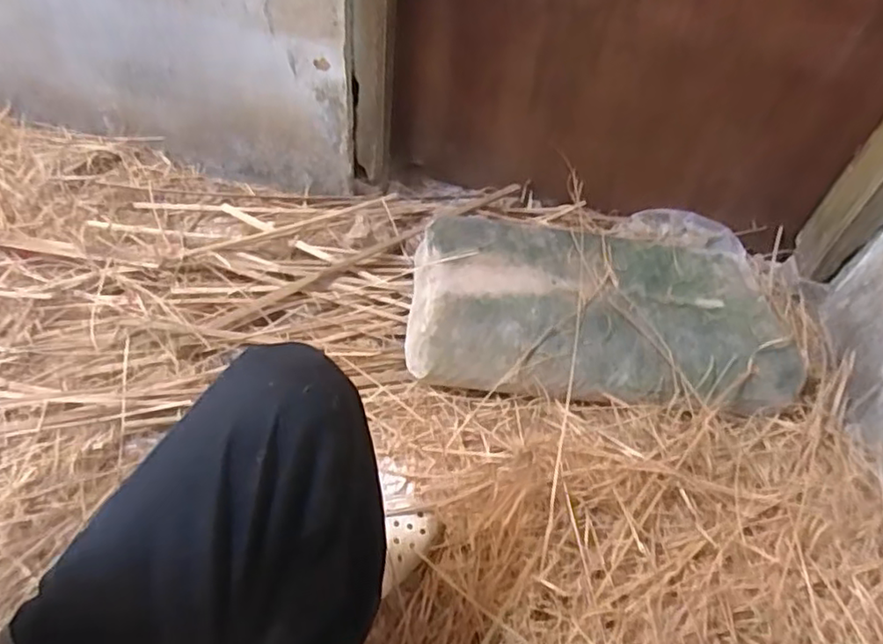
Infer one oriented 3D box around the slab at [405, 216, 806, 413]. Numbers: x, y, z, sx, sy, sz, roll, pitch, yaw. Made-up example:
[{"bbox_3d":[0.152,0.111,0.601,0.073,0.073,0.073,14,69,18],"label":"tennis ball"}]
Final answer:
[{"bbox_3d":[0.251,-0.029,1.075,0.589,0.090,0.352,5,52,-2],"label":"slab"}]

